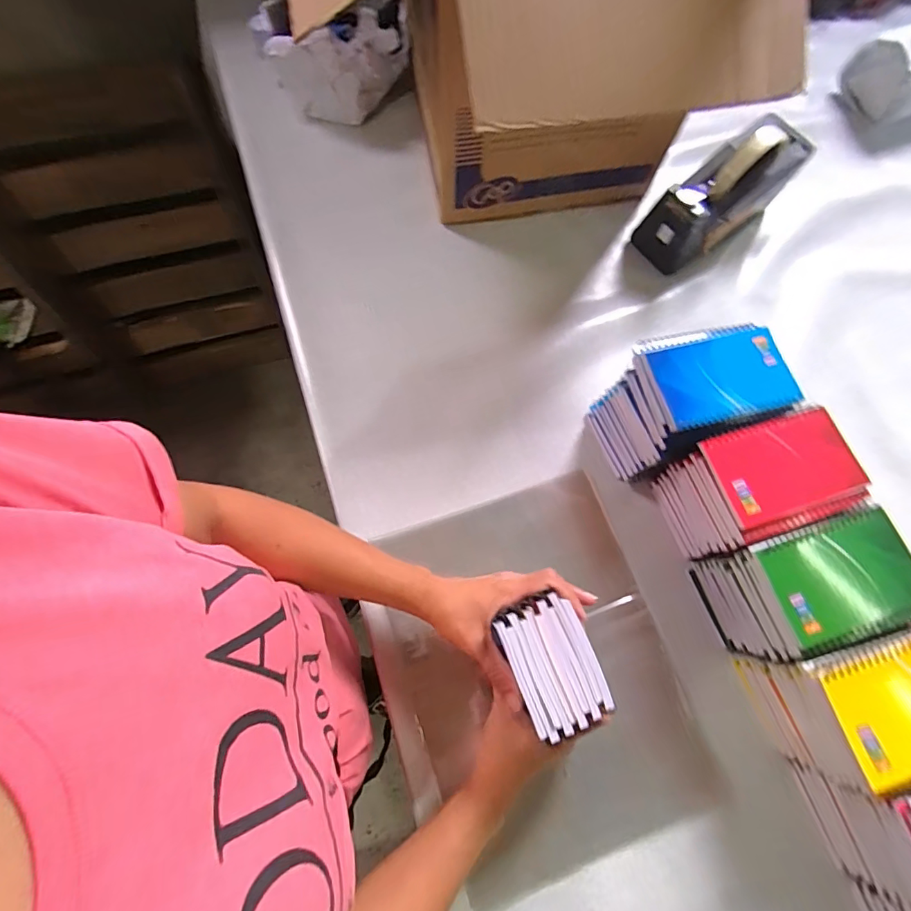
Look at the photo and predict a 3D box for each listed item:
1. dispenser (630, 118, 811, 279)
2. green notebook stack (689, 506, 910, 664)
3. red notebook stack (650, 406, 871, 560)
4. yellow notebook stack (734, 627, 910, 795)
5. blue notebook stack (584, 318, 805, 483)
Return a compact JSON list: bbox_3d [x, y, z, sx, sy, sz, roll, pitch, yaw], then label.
[{"bbox_3d":[0.333,-0.324,0.576,0.196,0.122,0.075,-32,75,-10],"label":"dispenser"},{"bbox_3d":[0.326,0.122,0.452,0.138,0.128,0.096,-19,74,-6],"label":"green notebook stack"},{"bbox_3d":[0.292,0.033,0.475,0.140,0.122,0.095,-17,73,-6],"label":"red notebook stack"},{"bbox_3d":[0.346,0.206,0.410,0.138,0.121,0.093,-17,73,-6],"label":"yellow notebook stack"},{"bbox_3d":[0.237,-0.057,0.491,0.153,0.115,0.110,-22,74,-7],"label":"blue notebook stack"}]

